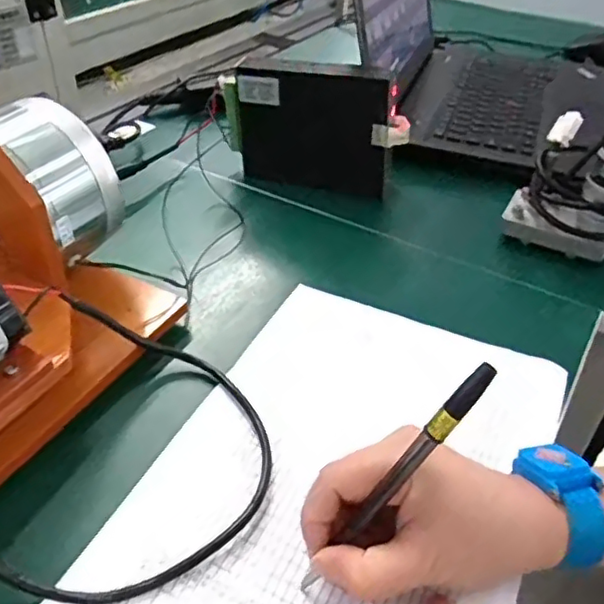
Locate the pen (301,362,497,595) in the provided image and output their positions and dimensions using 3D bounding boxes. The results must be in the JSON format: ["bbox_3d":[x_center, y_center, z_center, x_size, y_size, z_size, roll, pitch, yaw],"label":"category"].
[{"bbox_3d":[0.041,0.087,0.291,0.010,0.154,0.009,14,32,-30],"label":"pen"}]

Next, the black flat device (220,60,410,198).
[{"bbox_3d":[0.008,-0.167,0.603,0.171,0.124,0.022,12,41,10],"label":"black flat device"}]

